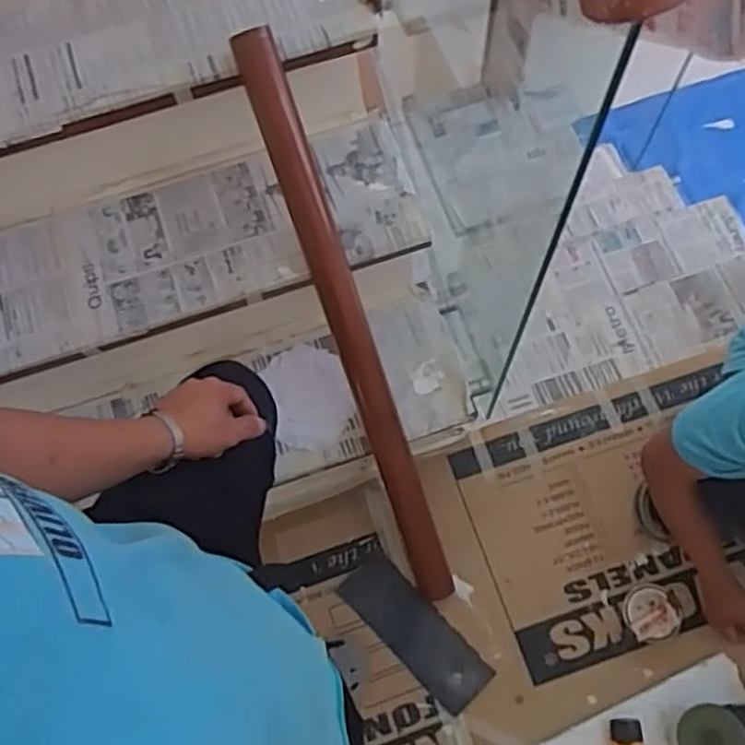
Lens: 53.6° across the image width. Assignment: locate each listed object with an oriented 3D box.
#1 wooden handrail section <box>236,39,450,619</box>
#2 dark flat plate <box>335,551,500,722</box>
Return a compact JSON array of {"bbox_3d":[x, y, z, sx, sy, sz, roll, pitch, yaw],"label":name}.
[{"bbox_3d":[-0.028,-0.043,1.218,0.061,0.073,0.972,-20,106,-5],"label":"wooden handrail section"},{"bbox_3d":[0.083,0.481,1.373,0.302,0.008,0.109,43,77,15],"label":"dark flat plate"}]

